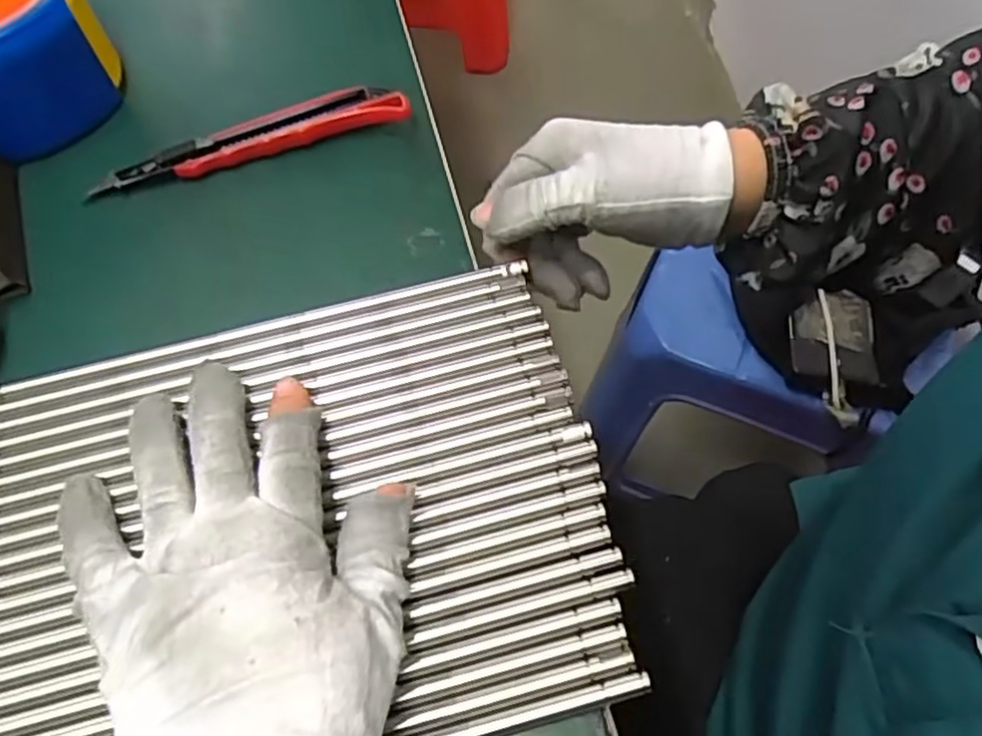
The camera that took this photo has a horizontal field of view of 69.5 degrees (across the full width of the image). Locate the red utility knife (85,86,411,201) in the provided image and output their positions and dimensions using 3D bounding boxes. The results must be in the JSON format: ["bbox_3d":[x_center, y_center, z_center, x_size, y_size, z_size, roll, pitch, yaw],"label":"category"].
[{"bbox_3d":[-0.115,-0.111,0.343,0.150,0.018,0.021,-15,63,-5],"label":"red utility knife"}]

